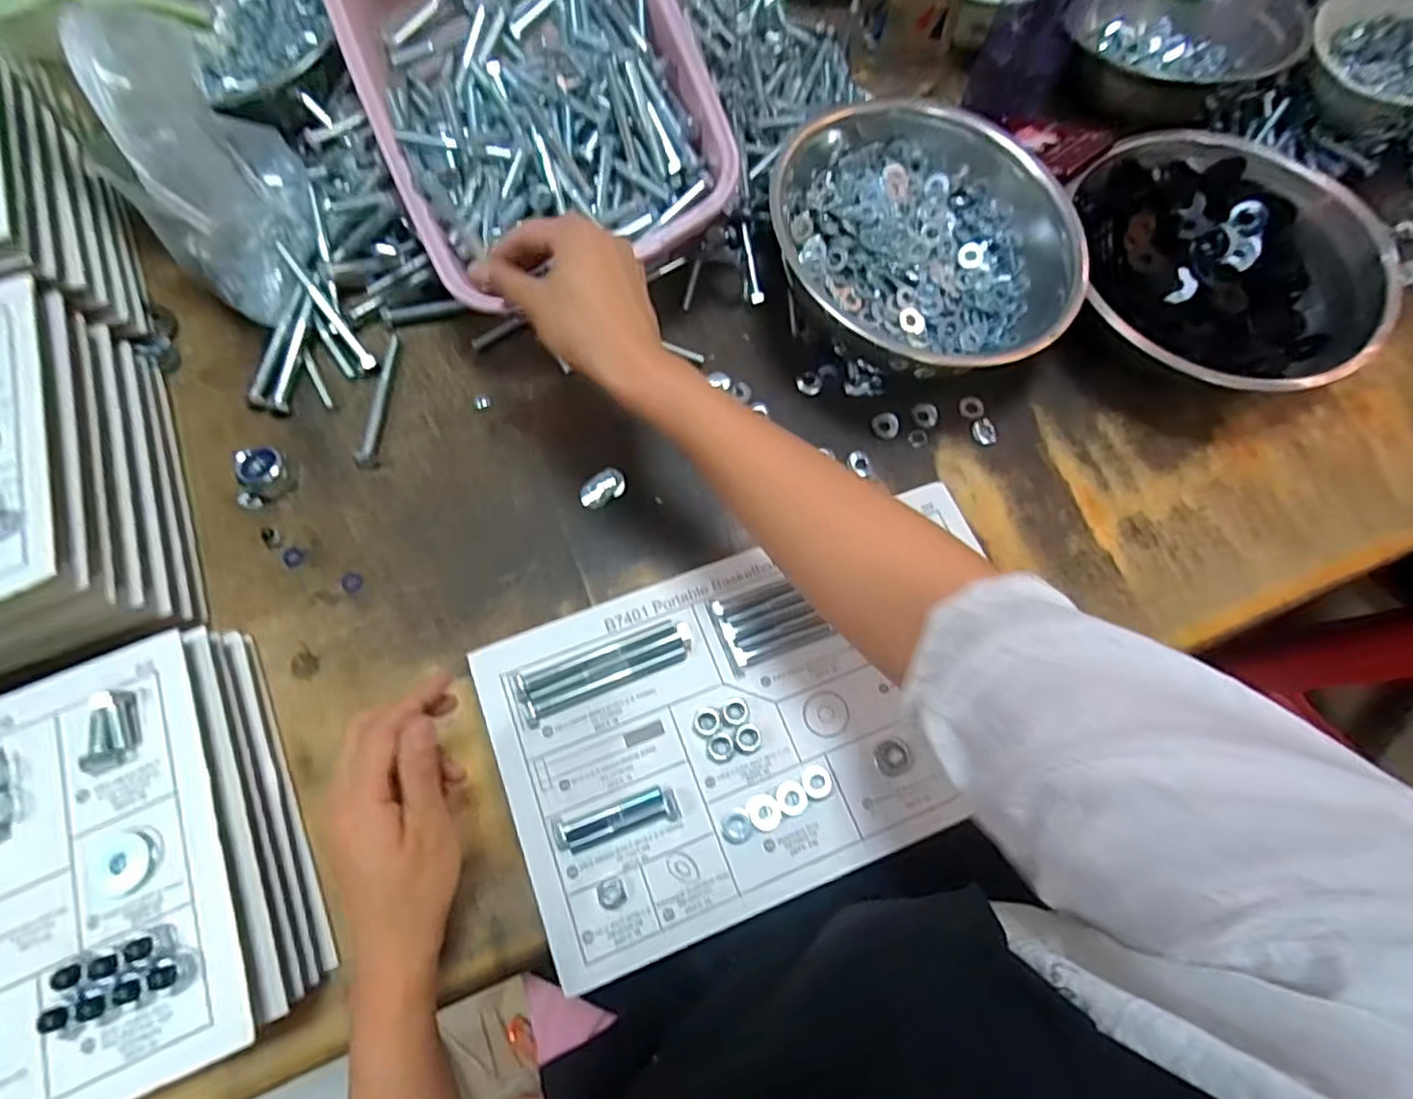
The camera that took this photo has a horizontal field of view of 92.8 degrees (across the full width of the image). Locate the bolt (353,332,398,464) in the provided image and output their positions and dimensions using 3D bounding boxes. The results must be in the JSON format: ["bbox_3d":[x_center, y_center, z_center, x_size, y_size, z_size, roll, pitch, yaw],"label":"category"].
[{"bbox_3d":[-0.262,-0.120,0.537,0.015,0.008,0.117,0,71,-1],"label":"bolt"}]

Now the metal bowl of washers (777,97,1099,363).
[{"bbox_3d":[0.174,-0.241,0.540,0.243,0.092,0.231,40,74,12],"label":"metal bowl of washers"}]

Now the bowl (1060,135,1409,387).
[{"bbox_3d":[0.420,-0.233,0.563,0.225,0.072,0.235,0,71,-1],"label":"bowl"}]

